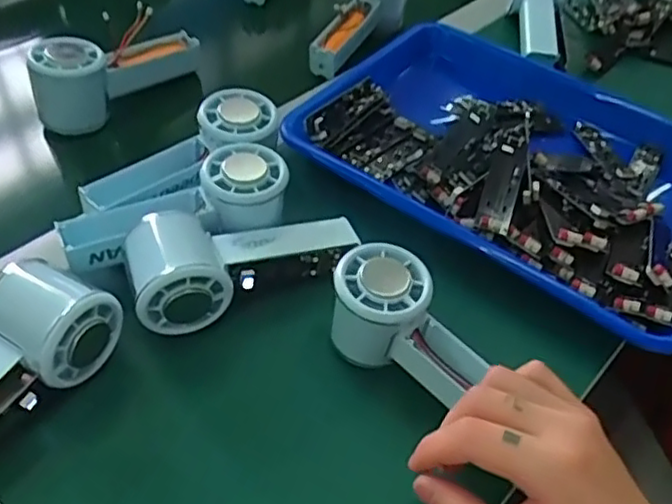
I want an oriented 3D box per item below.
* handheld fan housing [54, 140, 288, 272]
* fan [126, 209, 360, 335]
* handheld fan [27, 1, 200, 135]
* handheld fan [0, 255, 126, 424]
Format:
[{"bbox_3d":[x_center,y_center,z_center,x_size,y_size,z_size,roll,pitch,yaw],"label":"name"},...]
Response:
[{"bbox_3d":[-0.103,-0.028,0.435,0.149,0.040,0.054,-21,53,-23],"label":"handheld fan housing"},{"bbox_3d":[-0.058,0.000,0.425,0.144,0.046,0.075,-10,49,-15],"label":"fan"},{"bbox_3d":[-0.189,-0.163,0.566,0.053,0.066,0.146,30,51,21],"label":"handheld fan"},{"bbox_3d":[-0.193,0.067,0.353,0.067,0.046,0.146,30,52,21],"label":"handheld fan"}]

